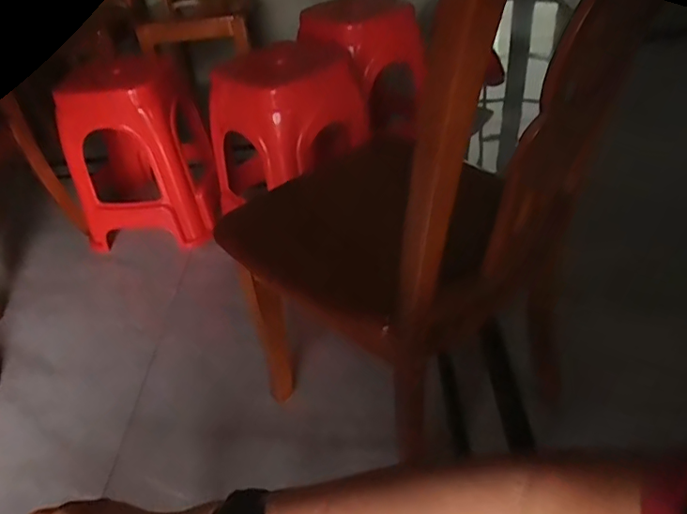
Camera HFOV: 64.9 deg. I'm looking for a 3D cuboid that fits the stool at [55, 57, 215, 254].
[{"bbox_3d":[-0.571,-0.294,1.534,0.332,0.447,0.332,-8,39,-2],"label":"stool"}]

